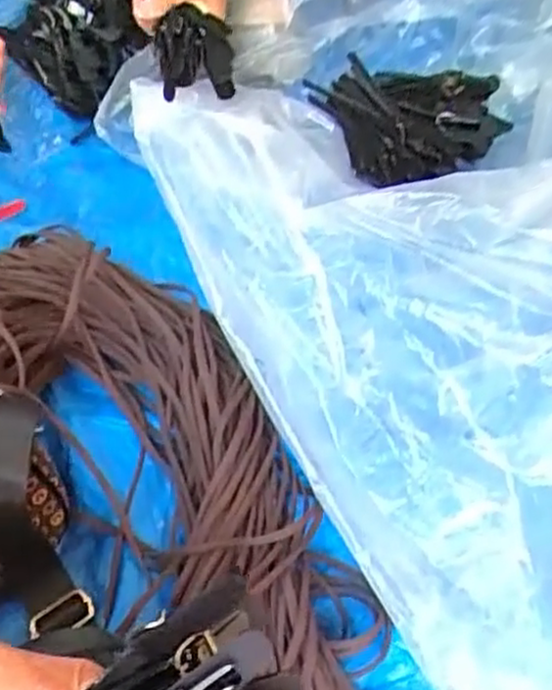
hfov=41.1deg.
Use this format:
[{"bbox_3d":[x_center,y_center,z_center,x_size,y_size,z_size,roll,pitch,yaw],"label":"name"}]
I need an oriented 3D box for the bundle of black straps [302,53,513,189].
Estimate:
[{"bbox_3d":[0.136,-0.228,0.709,0.168,0.046,0.159,-18,54,-12],"label":"bundle of black straps"}]

